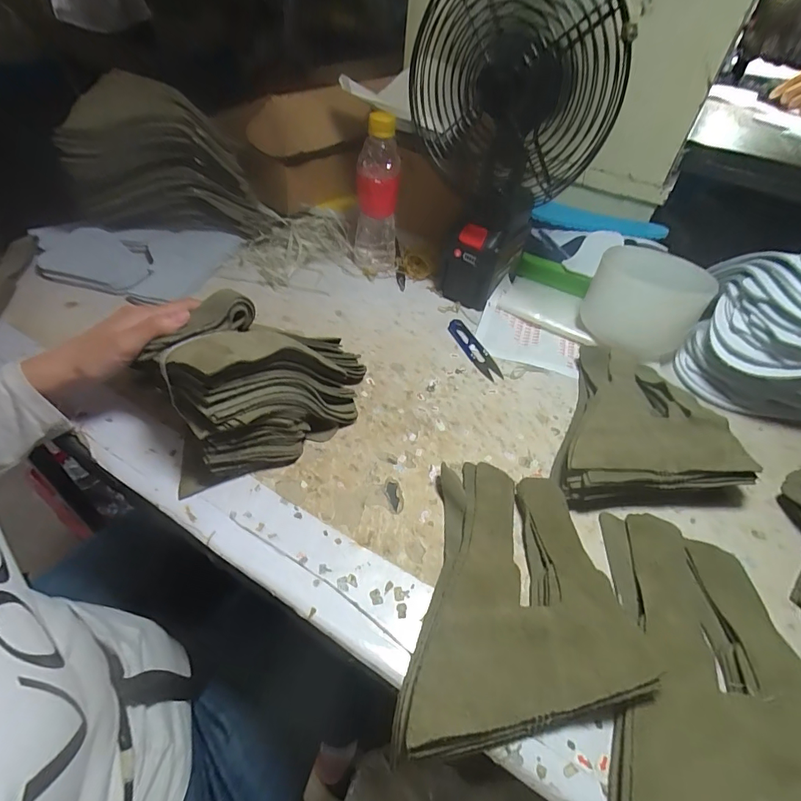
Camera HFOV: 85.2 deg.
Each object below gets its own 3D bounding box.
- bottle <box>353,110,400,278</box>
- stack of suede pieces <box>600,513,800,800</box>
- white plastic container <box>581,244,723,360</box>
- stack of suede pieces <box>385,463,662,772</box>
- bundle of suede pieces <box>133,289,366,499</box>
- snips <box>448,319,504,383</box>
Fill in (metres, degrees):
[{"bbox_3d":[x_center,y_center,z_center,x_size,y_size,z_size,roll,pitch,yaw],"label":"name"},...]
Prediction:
[{"bbox_3d":[-0.032,-0.263,0.574,0.058,0.184,0.062,1,45,-4],"label":"bottle"},{"bbox_3d":[0.190,0.162,0.285,0.146,0.032,0.200,4,45,-1],"label":"stack of suede pieces"},{"bbox_3d":[0.282,-0.117,0.520,0.093,0.100,0.108,-3,46,-9],"label":"white plastic container"},{"bbox_3d":[0.079,0.126,0.311,0.145,0.032,0.199,5,45,-1],"label":"stack of suede pieces"},{"bbox_3d":[-0.114,-0.024,0.381,0.179,0.106,0.118,-20,50,-23],"label":"bundle of suede pieces"},{"bbox_3d":[0.086,-0.062,0.515,0.024,0.007,0.108,-14,48,-18],"label":"snips"}]

